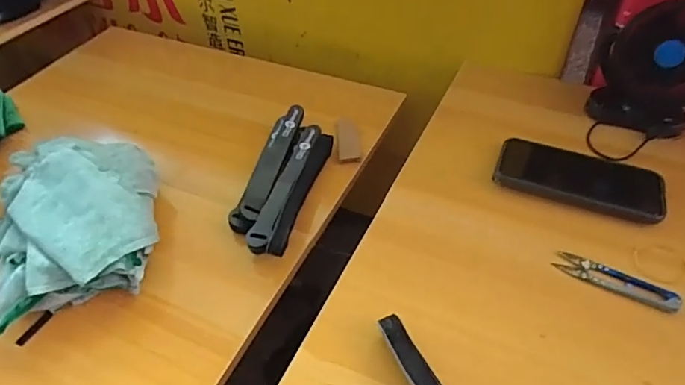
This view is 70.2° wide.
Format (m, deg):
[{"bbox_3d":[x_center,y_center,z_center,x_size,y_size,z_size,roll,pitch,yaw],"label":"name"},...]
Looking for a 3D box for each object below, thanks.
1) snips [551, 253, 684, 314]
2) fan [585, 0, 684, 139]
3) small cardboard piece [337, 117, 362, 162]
[{"bbox_3d":[0.243,0.078,0.432,0.101,0.004,0.027,23,53,23],"label":"snips"},{"bbox_3d":[0.350,-0.133,0.540,0.125,0.129,0.063,21,52,22],"label":"fan"},{"bbox_3d":[0.008,-0.072,0.654,0.028,0.006,0.093,-2,46,1],"label":"small cardboard piece"}]

